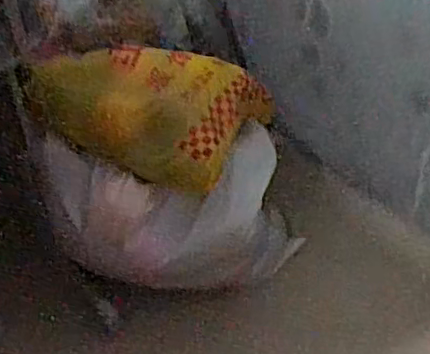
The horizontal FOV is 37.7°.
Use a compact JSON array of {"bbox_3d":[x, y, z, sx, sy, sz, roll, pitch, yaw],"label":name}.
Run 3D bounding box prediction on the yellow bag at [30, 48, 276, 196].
[{"bbox_3d":[-0.093,-0.124,1.034,0.287,0.164,0.230,11,42,21],"label":"yellow bag"}]

